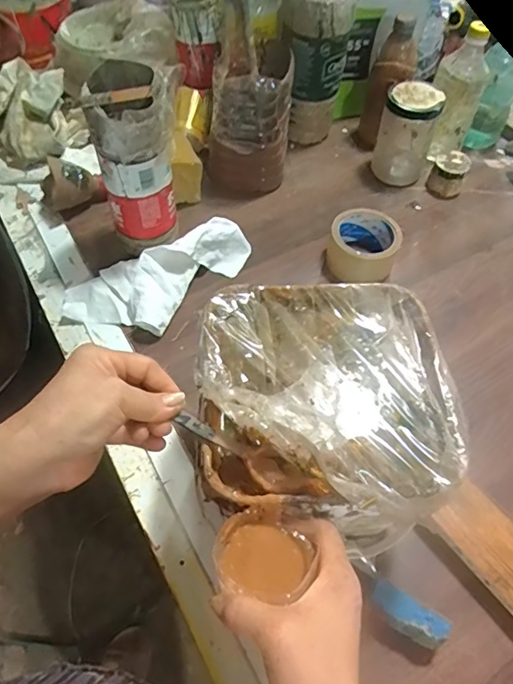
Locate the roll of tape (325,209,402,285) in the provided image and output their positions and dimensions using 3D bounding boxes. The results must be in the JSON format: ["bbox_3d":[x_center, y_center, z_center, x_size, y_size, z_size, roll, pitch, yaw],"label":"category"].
[{"bbox_3d":[0.148,-0.138,0.691,0.090,0.053,0.089,1,57,-2],"label":"roll of tape"}]

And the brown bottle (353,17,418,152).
[{"bbox_3d":[0.201,-0.402,0.789,0.061,0.188,0.074,39,63,20],"label":"brown bottle"}]

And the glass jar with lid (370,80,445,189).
[{"bbox_3d":[0.233,-0.326,0.776,0.089,0.134,0.066,30,60,16],"label":"glass jar with lid"}]

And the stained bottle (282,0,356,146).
[{"bbox_3d":[0.089,-0.432,0.779,0.105,0.218,0.089,-23,61,-17],"label":"stained bottle"}]

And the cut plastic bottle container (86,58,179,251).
[{"bbox_3d":[-0.147,-0.219,0.613,0.084,0.199,0.094,-5,58,-5],"label":"cut plastic bottle container"}]

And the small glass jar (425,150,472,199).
[{"bbox_3d":[0.306,-0.266,0.789,0.053,0.054,0.052,1,57,-2],"label":"small glass jar"}]

